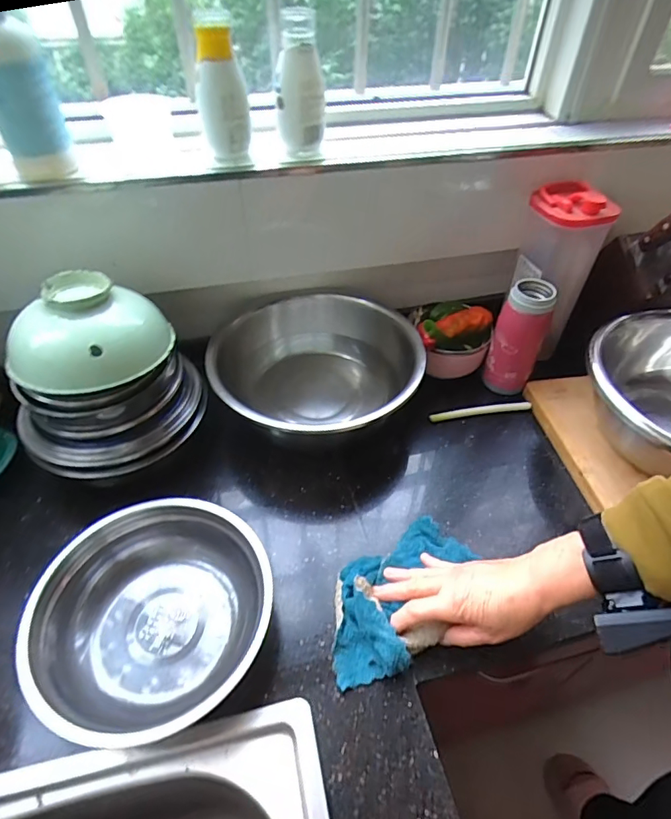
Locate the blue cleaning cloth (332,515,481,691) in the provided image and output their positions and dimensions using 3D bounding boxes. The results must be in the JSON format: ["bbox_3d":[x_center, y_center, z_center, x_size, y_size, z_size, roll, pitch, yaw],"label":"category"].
[{"bbox_3d":[0.063,0.193,0.512,0.114,0.035,0.199,25,48,20],"label":"blue cleaning cloth"}]

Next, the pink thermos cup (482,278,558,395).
[{"bbox_3d":[0.267,-0.098,0.705,0.067,0.170,0.063,1,46,-1],"label":"pink thermos cup"}]

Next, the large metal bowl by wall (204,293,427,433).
[{"bbox_3d":[-0.019,-0.053,0.686,0.266,0.122,0.285,1,46,-1],"label":"large metal bowl by wall"}]

